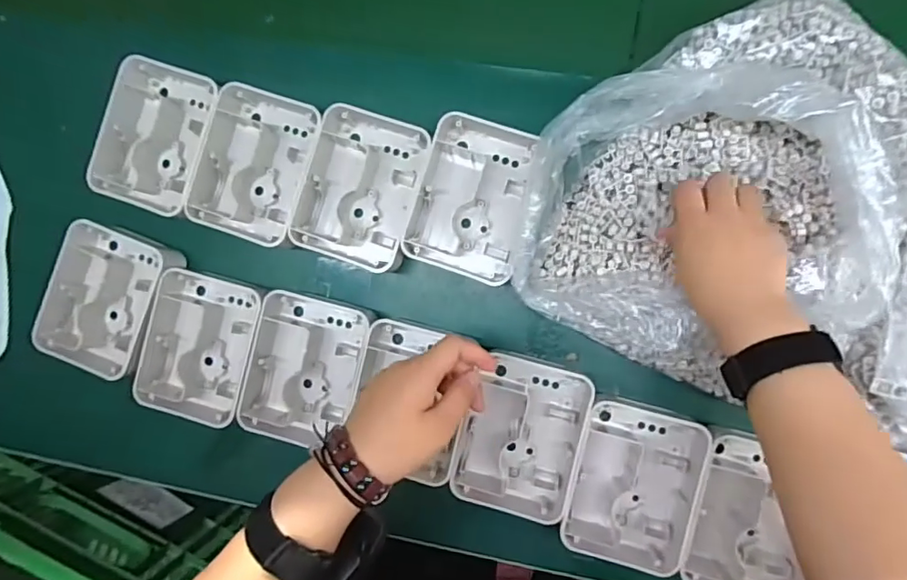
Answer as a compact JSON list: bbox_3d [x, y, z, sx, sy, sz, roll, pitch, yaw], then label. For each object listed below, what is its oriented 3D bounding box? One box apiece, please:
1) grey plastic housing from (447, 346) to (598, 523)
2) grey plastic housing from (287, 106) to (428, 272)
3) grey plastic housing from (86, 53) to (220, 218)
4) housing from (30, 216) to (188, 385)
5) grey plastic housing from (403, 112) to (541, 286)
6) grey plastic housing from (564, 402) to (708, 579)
[{"bbox_3d":[0.058,0.125,0.472,0.100,0.034,0.130,14,92,7],"label":"grey plastic housing"},{"bbox_3d":[-0.077,-0.090,0.486,0.098,0.046,0.133,19,92,7],"label":"grey plastic housing"},{"bbox_3d":[-0.268,-0.139,0.501,0.095,0.041,0.130,18,92,7],"label":"grey plastic housing"},{"bbox_3d":[-0.321,0.011,0.509,0.106,0.041,0.134,18,92,7],"label":"housing"},{"bbox_3d":[0.020,-0.080,0.476,0.097,0.045,0.134,19,92,7],"label":"grey plastic housing"},{"bbox_3d":[0.152,0.165,0.459,0.099,0.032,0.126,14,92,7],"label":"grey plastic housing"}]

